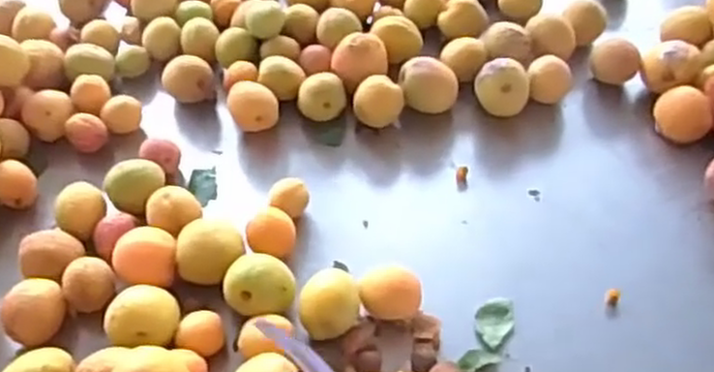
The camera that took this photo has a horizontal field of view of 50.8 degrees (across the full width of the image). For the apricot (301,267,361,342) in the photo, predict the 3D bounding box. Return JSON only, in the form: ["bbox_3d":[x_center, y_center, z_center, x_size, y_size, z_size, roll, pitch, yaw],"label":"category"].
[{"bbox_3d":[-0.018,0.082,0.512,0.039,0.034,0.039,0,49,0],"label":"apricot"}]

